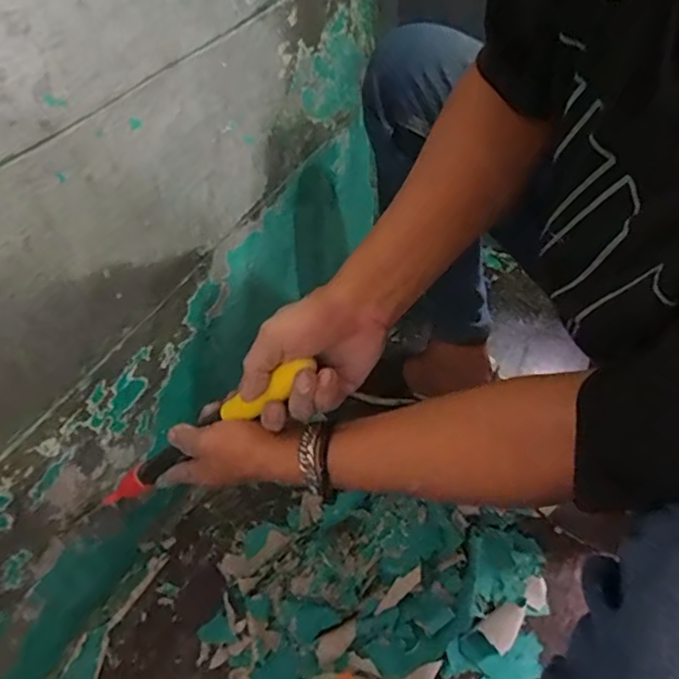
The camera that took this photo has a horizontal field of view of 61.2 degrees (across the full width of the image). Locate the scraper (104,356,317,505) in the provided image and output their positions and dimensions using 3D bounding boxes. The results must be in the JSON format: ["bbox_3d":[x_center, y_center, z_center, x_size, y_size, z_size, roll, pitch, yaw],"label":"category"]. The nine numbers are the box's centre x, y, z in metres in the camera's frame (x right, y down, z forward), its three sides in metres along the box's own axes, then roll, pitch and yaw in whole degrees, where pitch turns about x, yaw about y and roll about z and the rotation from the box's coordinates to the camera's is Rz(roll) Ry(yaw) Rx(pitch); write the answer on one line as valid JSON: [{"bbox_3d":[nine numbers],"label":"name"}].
[{"bbox_3d":[-0.135,0.088,0.520,0.328,0.023,0.041,-36,32,37],"label":"scraper"}]

